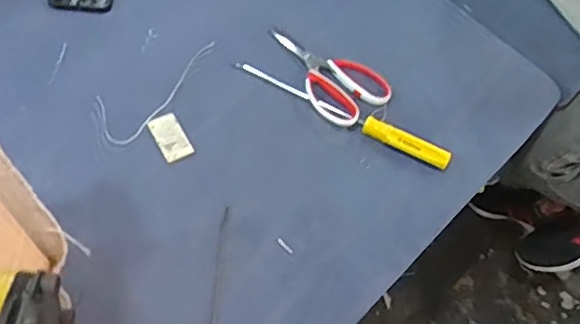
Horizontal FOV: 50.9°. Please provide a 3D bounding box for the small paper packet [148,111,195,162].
[{"bbox_3d":[-0.143,-0.031,0.726,0.035,0.004,0.061,-24,68,-22],"label":"small paper packet"}]

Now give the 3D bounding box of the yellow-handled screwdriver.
[{"bbox_3d":[0.064,-0.065,0.764,0.290,0.018,0.016,26,58,12],"label":"yellow-handled screwdriver"}]

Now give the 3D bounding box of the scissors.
[{"bbox_3d":[0.041,-0.122,0.801,0.100,0.015,0.176,-36,73,-25],"label":"scissors"}]

